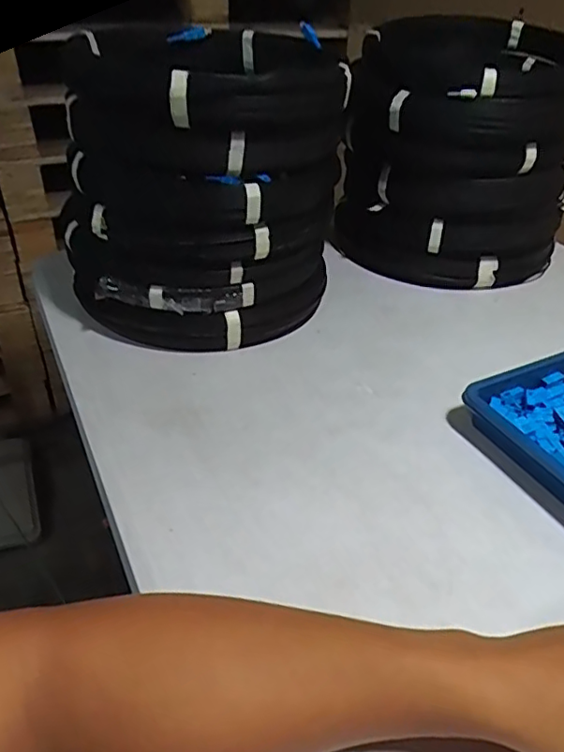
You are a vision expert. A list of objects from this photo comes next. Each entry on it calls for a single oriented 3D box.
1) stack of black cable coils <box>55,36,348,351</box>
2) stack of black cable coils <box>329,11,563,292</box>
[{"bbox_3d":[-0.076,-0.209,0.645,0.262,0.270,0.275,6,36,5],"label":"stack of black cable coils"},{"bbox_3d":[0.240,-0.293,0.785,0.288,0.286,0.272,15,38,17],"label":"stack of black cable coils"}]

